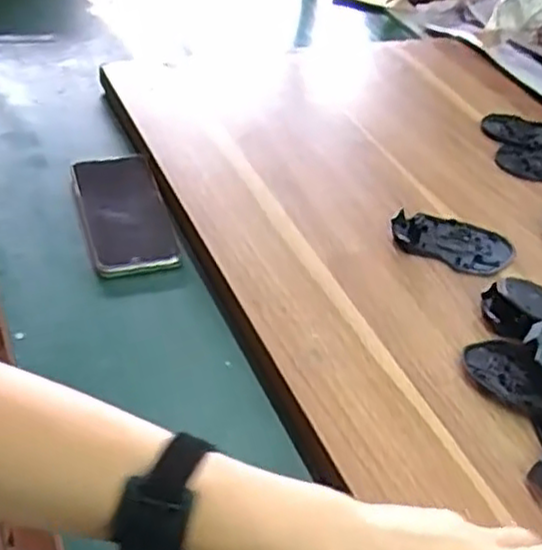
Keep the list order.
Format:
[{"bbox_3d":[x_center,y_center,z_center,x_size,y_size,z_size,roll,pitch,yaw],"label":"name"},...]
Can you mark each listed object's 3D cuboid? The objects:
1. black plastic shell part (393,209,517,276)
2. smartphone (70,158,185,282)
[{"bbox_3d":[0.173,-0.035,0.693,0.112,0.014,0.076,19,42,11],"label":"black plastic shell part"},{"bbox_3d":[-0.144,-0.065,0.708,0.079,0.010,0.172,-8,44,-19],"label":"smartphone"}]

